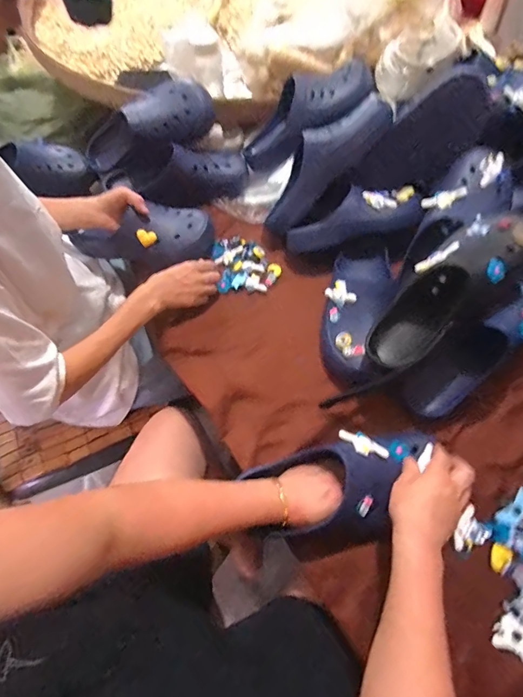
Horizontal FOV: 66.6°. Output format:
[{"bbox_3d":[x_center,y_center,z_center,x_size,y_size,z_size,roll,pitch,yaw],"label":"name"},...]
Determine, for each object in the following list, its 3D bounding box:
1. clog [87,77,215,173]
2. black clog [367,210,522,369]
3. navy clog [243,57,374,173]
[{"bbox_3d":[-0.238,-0.440,0.795,0.290,0.094,0.098,-19,61,10],"label":"clog"},{"bbox_3d":[0.249,-0.081,0.539,0.275,0.079,0.095,-46,66,6],"label":"black clog"},{"bbox_3d":[0.084,-0.469,0.783,0.286,0.094,0.104,-33,62,13],"label":"navy clog"}]

